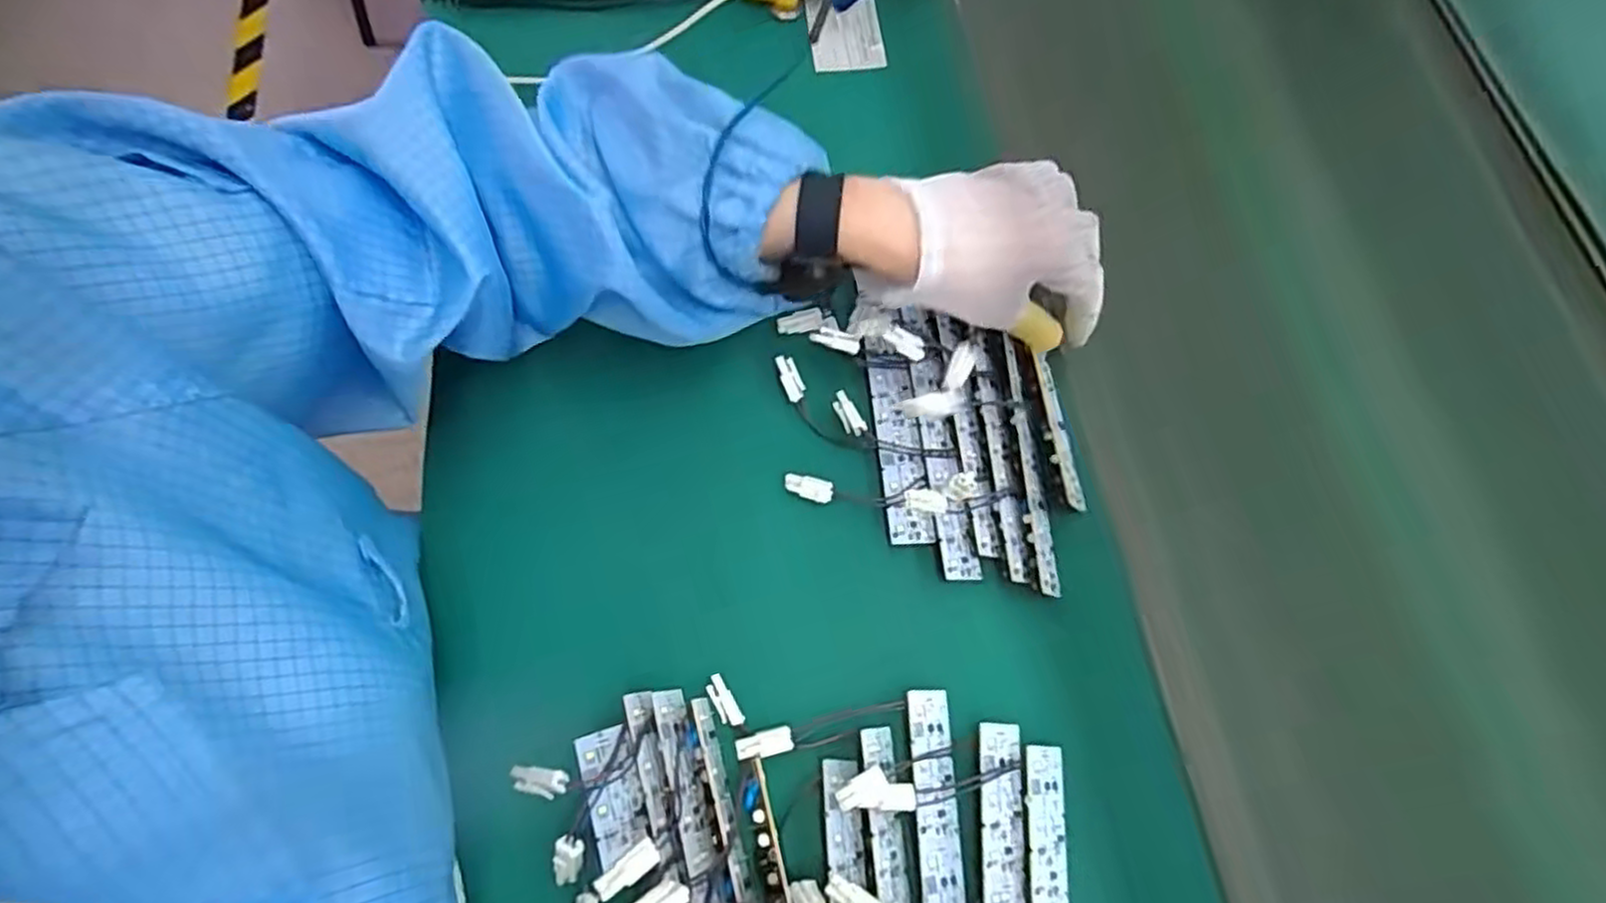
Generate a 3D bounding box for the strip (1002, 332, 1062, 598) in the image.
[{"bbox_3d":[0.121,0.006,0.398,0.012,0.009,0.142,-1,69,-6],"label":"strip"}]

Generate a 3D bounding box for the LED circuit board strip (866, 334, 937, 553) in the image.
[{"bbox_3d":[0.052,-0.007,0.407,0.026,0.011,0.115,-4,73,-13],"label":"LED circuit board strip"}]

